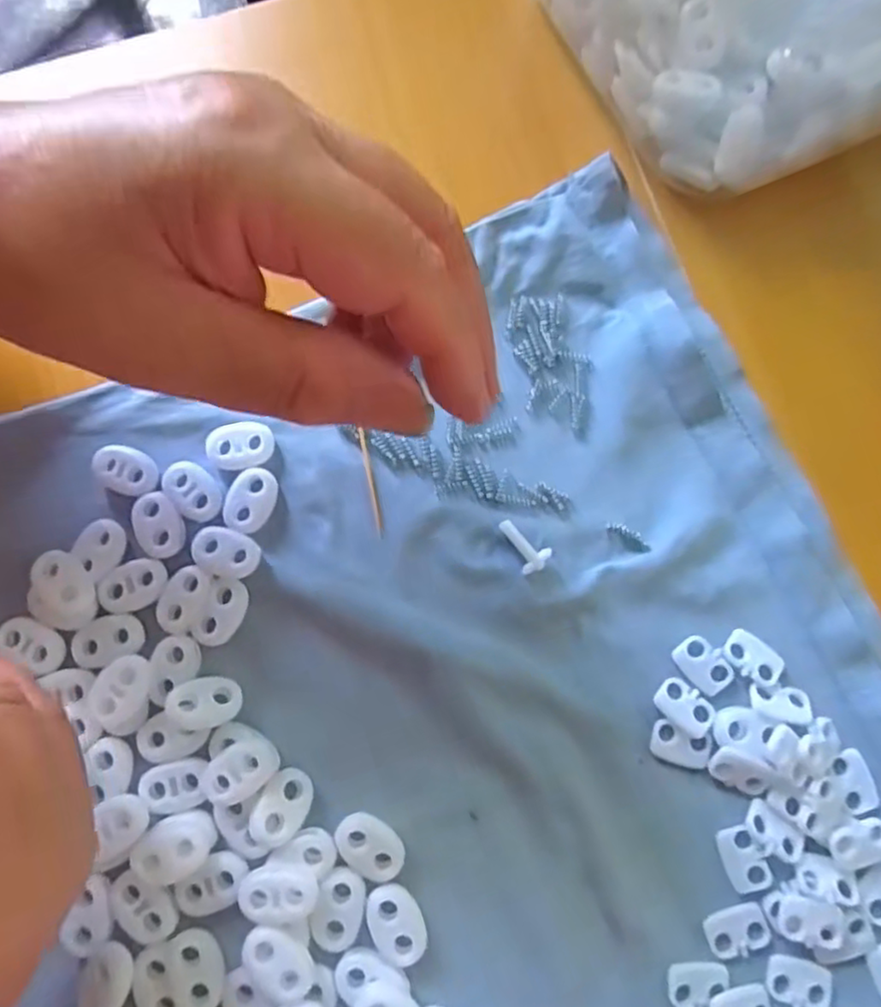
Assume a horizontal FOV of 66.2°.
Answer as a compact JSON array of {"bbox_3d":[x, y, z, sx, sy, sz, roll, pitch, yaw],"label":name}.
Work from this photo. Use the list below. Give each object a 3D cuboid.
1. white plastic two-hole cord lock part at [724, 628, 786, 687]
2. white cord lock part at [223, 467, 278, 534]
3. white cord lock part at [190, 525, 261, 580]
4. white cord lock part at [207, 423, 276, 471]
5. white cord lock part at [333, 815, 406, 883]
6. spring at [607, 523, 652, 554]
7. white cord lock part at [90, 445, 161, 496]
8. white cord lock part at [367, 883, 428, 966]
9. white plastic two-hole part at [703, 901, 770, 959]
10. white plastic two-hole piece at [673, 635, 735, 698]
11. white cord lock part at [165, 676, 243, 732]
[{"bbox_3d":[0.099,0.049,0.212,0.018,0.004,0.012,40,82,8],"label":"white plastic two-hole cord lock part"},{"bbox_3d":[-0.062,-0.001,0.221,0.015,0.004,0.022,21,80,4],"label":"white cord lock part"},{"bbox_3d":[-0.069,0.015,0.217,0.022,0.004,0.015,15,79,3],"label":"white cord lock part"},{"bbox_3d":[-0.067,-0.019,0.226,0.022,0.004,0.015,-12,79,-2],"label":"white cord lock part"},{"bbox_3d":[-0.021,0.102,0.201,0.022,0.004,0.015,31,81,6],"label":"white cord lock part"},{"bbox_3d":[0.062,0.011,0.221,0.015,0.004,0.005,39,82,7],"label":"spring"},{"bbox_3d":[-0.105,-0.011,0.226,0.023,0.005,0.015,22,80,5],"label":"white cord lock part"},{"bbox_3d":[-0.013,0.124,0.199,0.015,0.004,0.022,-19,79,-3],"label":"white cord lock part"},{"bbox_3d":[0.088,0.126,0.198,0.018,0.004,0.013,-17,79,-3],"label":"white plastic two-hole part"},{"bbox_3d":[0.083,0.051,0.212,0.013,0.004,0.018,-41,81,-7],"label":"white plastic two-hole piece"},{"bbox_3d":[-0.072,0.061,0.208,0.020,0.008,0.015,-8,79,-1],"label":"white cord lock part"}]

